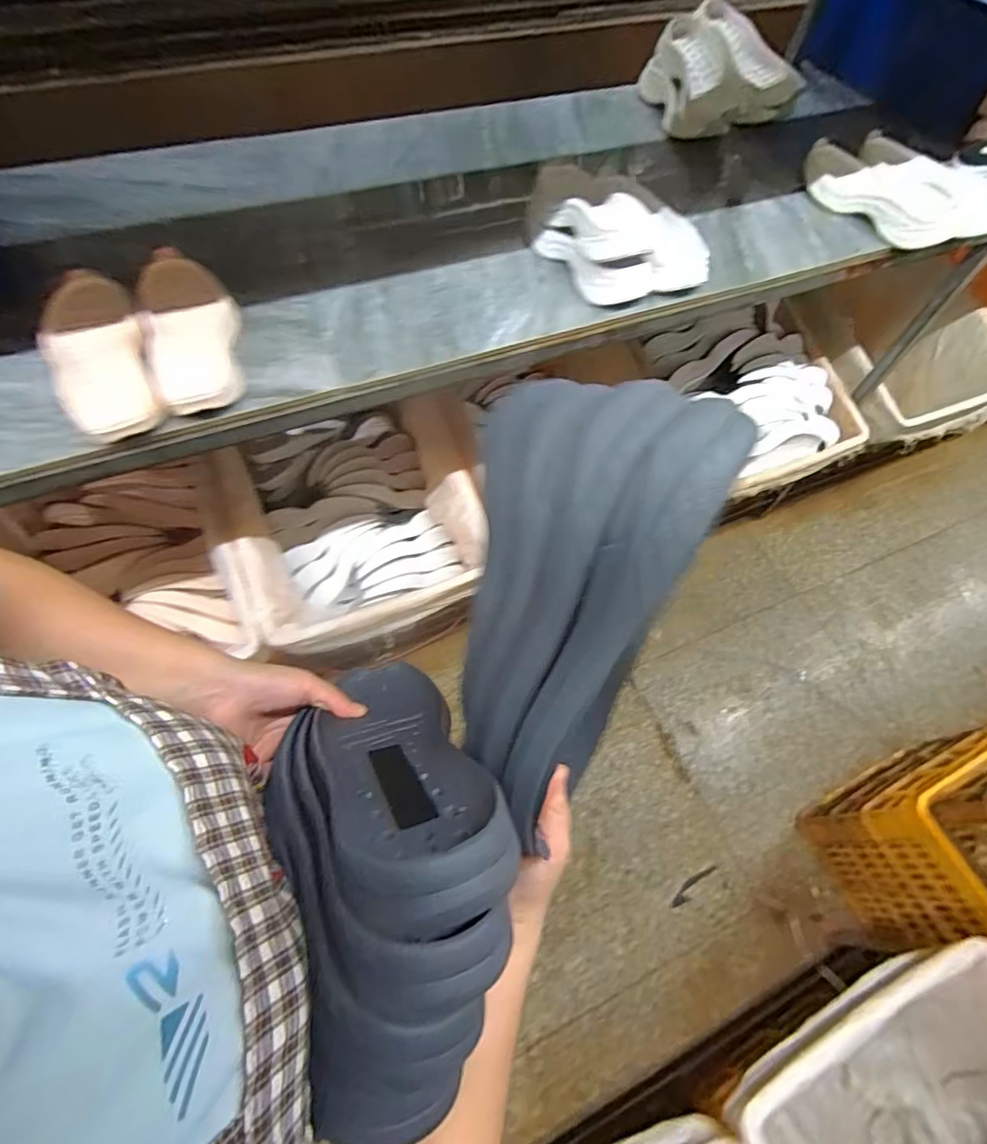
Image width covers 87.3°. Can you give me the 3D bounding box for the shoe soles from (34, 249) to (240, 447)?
[{"bbox_3d":[-0.413,-0.270,0.619,0.212,0.050,0.261,-25,65,-15],"label":"shoe soles"}]

